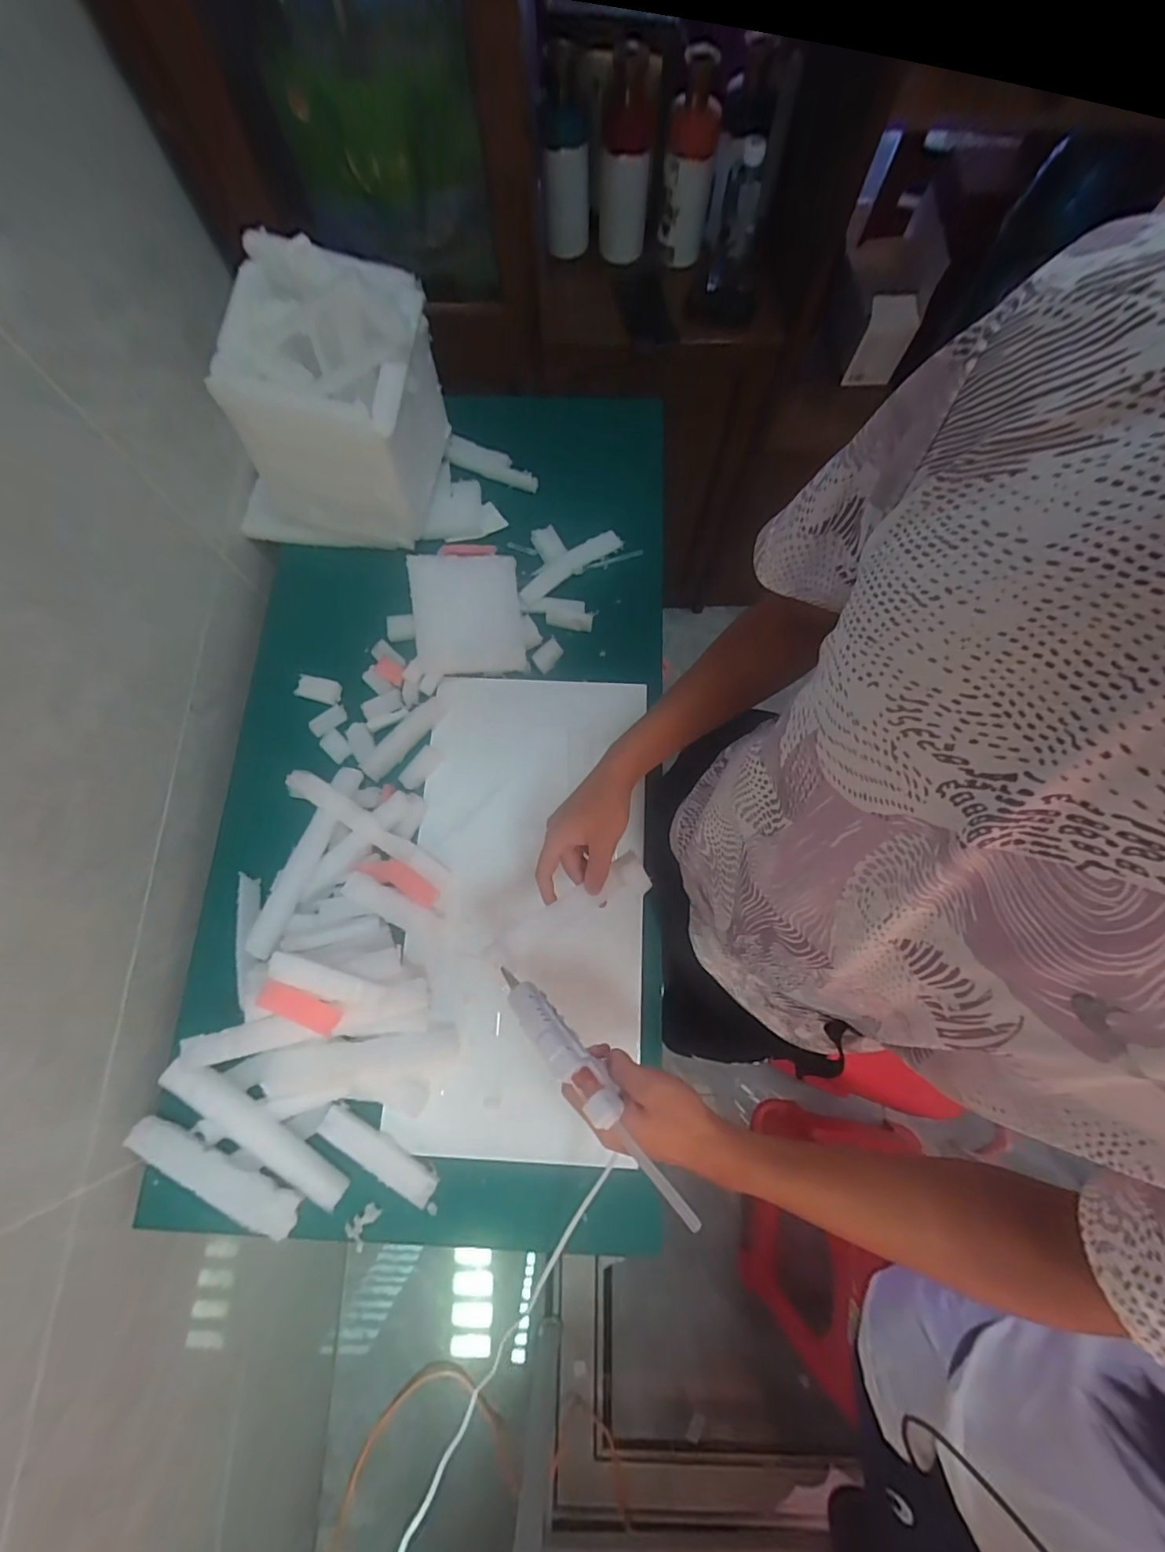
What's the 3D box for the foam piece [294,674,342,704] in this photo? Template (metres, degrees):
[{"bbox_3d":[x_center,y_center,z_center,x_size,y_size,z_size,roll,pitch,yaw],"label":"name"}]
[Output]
[{"bbox_3d":[-0.375,-0.124,0.774,0.058,0.022,0.030,9,75,3],"label":"foam piece"}]

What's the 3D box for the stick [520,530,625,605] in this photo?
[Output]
[{"bbox_3d":[-0.020,-0.317,0.811,0.173,0.010,0.038,-35,93,-6],"label":"stick"}]

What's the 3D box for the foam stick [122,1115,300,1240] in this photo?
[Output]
[{"bbox_3d":[-0.413,0.444,0.604,0.211,0.019,0.038,23,76,7],"label":"foam stick"}]

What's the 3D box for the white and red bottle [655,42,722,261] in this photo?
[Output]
[{"bbox_3d":[0.158,-0.909,0.801,0.076,0.238,0.078,10,75,3],"label":"white and red bottle"}]

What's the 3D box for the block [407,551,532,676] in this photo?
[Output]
[{"bbox_3d":[-0.163,-0.232,0.777,0.150,0.021,0.172,-6,86,-15],"label":"block"}]

